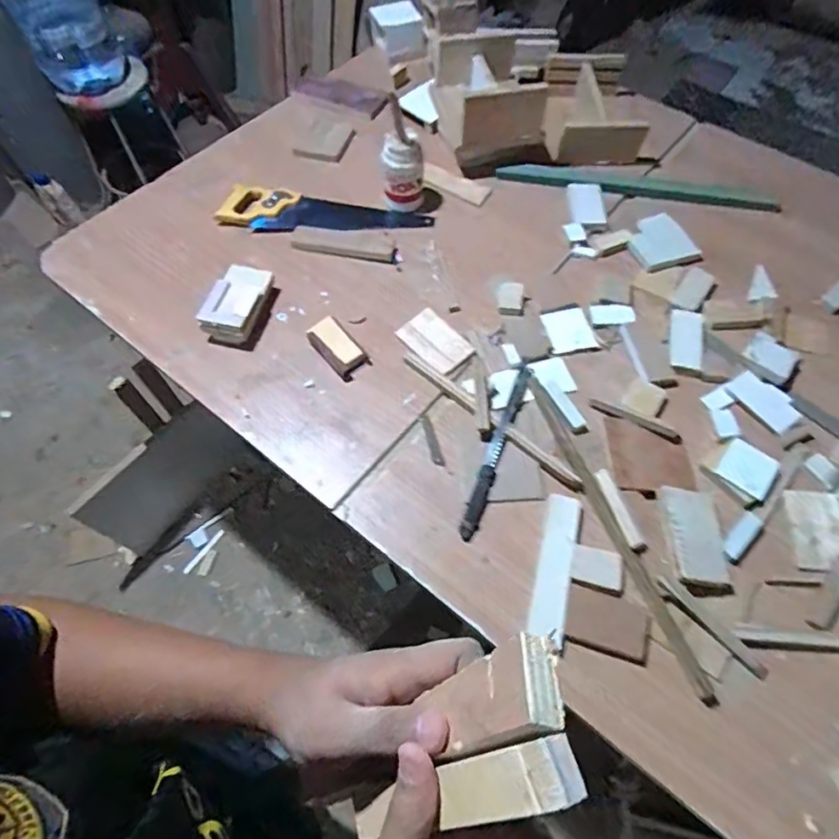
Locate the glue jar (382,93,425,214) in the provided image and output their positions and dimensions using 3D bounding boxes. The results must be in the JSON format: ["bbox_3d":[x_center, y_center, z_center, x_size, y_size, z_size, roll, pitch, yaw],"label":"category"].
[{"bbox_3d":[-0.030,-0.483,0.990,0.083,0.175,0.068,-1,62,-1],"label":"glue jar"}]

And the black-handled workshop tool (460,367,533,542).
[{"bbox_3d":[0.117,0.041,0.798,0.026,0.018,0.294,19,63,10],"label":"black-handled workshop tool"}]

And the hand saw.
[{"bbox_3d":[-0.184,-0.411,1.053,0.408,0.028,0.097,3,62,1],"label":"hand saw"}]

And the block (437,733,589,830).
[{"bbox_3d":[0.034,0.146,0.214,0.014,0.075,0.021,10,49,-43],"label":"block"}]

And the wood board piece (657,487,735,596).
[{"bbox_3d":[0.370,0.157,0.710,0.080,0.018,0.135,2,62,1],"label":"wood board piece"}]

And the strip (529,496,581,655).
[{"bbox_3d":[0.182,0.193,0.706,0.045,0.009,0.194,13,62,7],"label":"strip"}]

